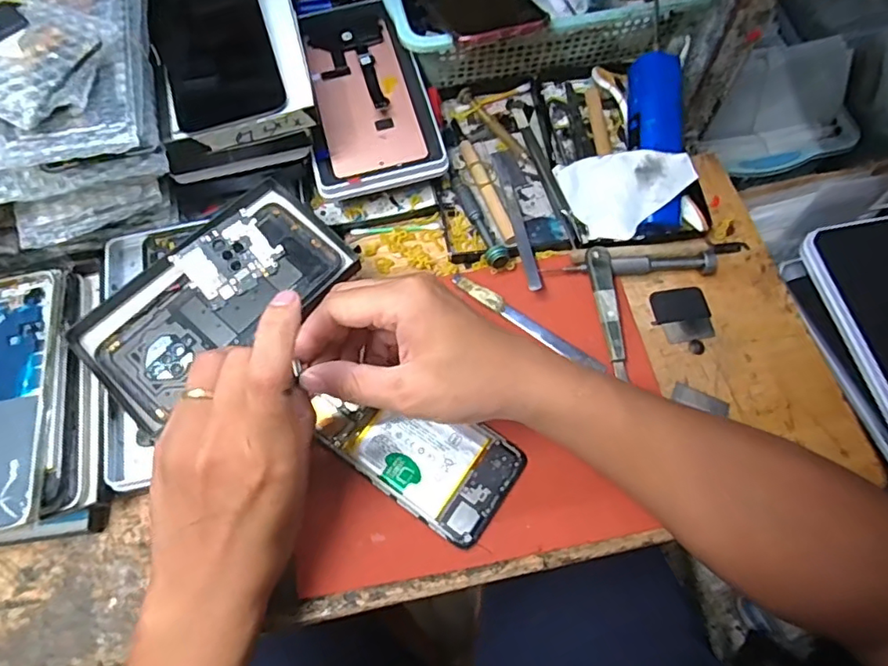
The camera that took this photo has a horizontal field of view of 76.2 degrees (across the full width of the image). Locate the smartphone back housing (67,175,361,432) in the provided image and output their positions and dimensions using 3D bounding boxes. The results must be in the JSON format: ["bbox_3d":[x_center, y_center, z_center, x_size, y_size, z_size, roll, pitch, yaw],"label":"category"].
[{"bbox_3d":[-0.153,-0.025,0.387,0.096,0.017,0.177,41,74,14],"label":"smartphone back housing"}]

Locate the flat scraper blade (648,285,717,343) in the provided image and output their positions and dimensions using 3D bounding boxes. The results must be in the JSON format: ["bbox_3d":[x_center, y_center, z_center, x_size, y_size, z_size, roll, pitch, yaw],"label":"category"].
[{"bbox_3d":[0.177,-0.014,0.418,0.041,0.004,0.043,-5,69,-3],"label":"flat scraper blade"}]

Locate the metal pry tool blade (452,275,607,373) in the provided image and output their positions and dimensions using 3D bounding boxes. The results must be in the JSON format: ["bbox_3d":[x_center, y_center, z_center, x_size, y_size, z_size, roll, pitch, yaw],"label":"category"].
[{"bbox_3d":[0.060,-0.007,0.415,0.127,0.005,0.012,34,72,12],"label":"metal pry tool blade"}]

